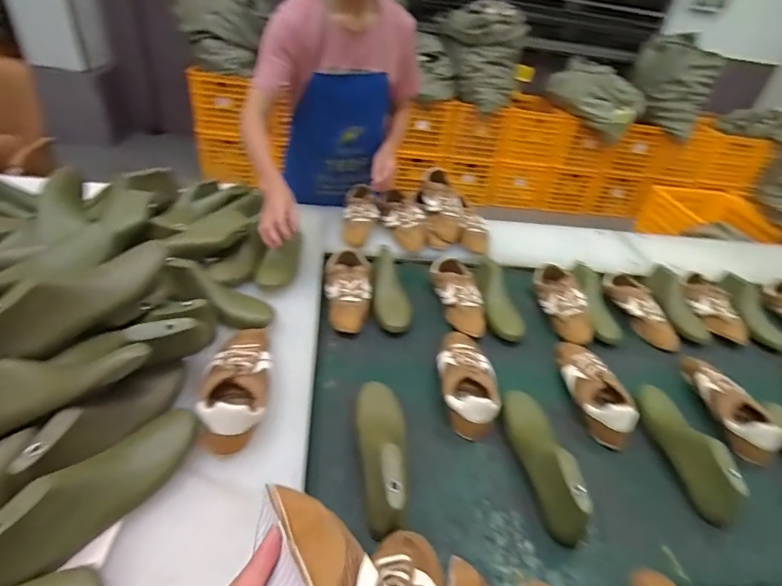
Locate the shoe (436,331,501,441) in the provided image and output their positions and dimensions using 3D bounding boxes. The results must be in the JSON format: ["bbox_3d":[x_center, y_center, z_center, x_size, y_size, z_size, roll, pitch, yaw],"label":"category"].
[{"bbox_3d":[0.154,0.157,0.878,0.110,0.069,0.270,4,38,-5],"label":"shoe"}]

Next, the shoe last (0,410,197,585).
[{"bbox_3d":[-0.370,0.245,0.557,0.074,0.087,0.263,23,41,19],"label":"shoe last"}]

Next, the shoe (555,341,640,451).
[{"bbox_3d":[0.415,0.186,0.896,0.096,0.071,0.258,0,39,-9],"label":"shoe"}]

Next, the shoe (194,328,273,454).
[{"bbox_3d":[-0.257,0.143,0.723,0.098,0.066,0.241,1,39,-9],"label":"shoe"}]

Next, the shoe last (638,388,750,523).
[{"bbox_3d":[0.526,0.272,0.783,0.065,0.095,0.253,0,39,-9],"label":"shoe last"}]

